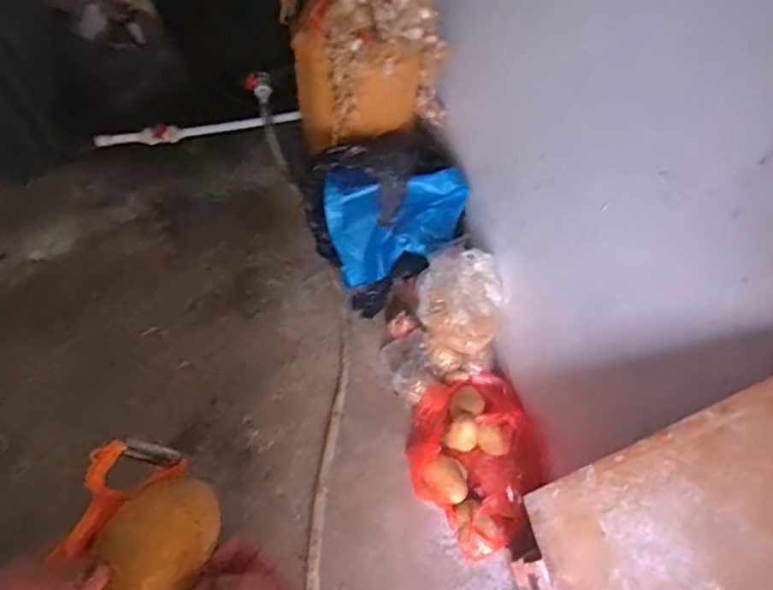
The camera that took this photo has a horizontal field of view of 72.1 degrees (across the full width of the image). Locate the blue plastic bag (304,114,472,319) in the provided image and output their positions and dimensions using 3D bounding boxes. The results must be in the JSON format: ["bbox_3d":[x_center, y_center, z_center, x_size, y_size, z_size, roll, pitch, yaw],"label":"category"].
[{"bbox_3d":[0.005,-0.223,1.388,0.372,0.307,0.338,-31,71,-17],"label":"blue plastic bag"}]

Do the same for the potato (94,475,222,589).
[{"bbox_3d":[-0.154,0.168,0.347,0.057,0.049,0.093,29,69,11],"label":"potato"}]

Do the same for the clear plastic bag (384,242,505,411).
[{"bbox_3d":[0.151,0.081,1.293,0.253,0.214,0.360,29,66,9],"label":"clear plastic bag"}]

